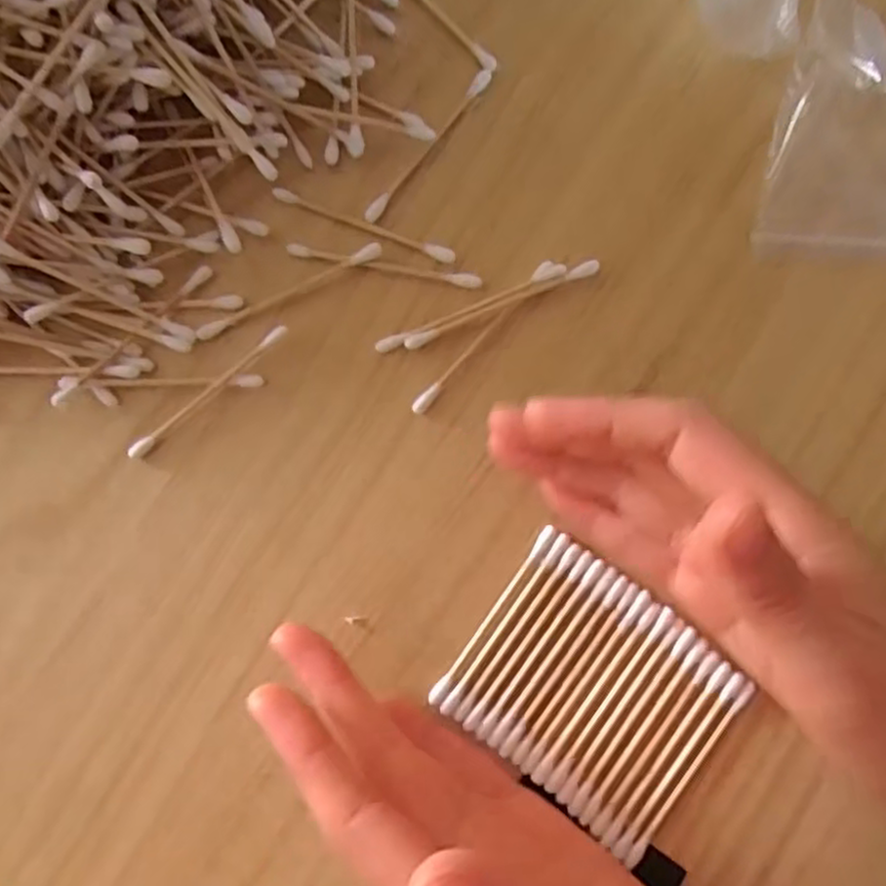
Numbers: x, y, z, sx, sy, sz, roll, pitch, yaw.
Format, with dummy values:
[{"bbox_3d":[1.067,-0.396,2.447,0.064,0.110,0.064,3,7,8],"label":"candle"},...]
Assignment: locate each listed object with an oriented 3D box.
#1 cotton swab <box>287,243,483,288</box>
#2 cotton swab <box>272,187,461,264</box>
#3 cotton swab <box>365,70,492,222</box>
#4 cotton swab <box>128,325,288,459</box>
[{"bbox_3d":[-0.021,-0.064,0.269,0.070,0.004,0.005,11,84,3],"label":"cotton swab"},{"bbox_3d":[-0.029,-0.080,0.271,0.070,0.004,0.005,22,85,4],"label":"cotton swab"},{"bbox_3d":[-0.005,-0.109,0.273,0.007,0.004,0.070,38,86,5],"label":"cotton swab"},{"bbox_3d":[-0.083,-0.018,0.268,0.070,0.004,0.006,-40,84,-3],"label":"cotton swab"}]

